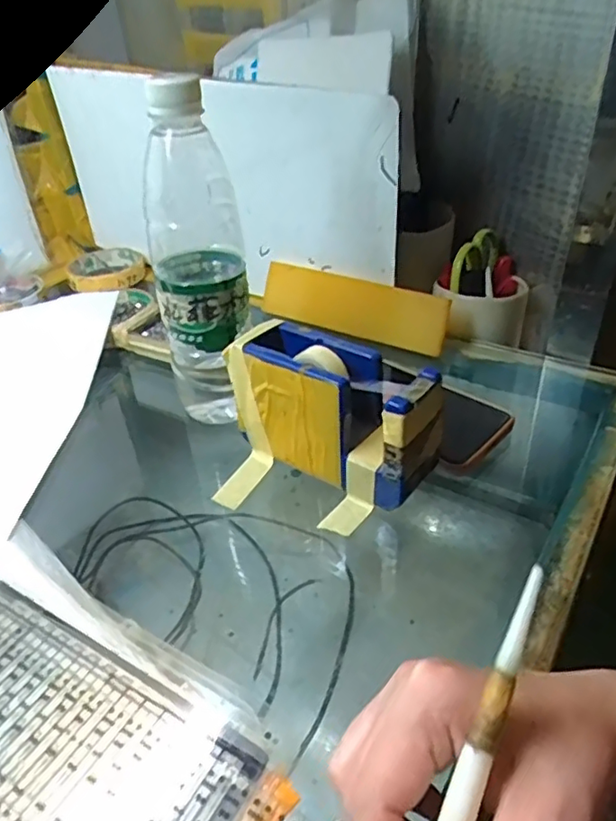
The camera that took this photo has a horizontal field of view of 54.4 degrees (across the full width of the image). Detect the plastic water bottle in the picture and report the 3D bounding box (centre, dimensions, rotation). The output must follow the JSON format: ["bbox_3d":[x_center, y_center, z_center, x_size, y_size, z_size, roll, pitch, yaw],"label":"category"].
[{"bbox_3d":[-0.072,-0.097,0.405,0.060,0.220,0.073,-8,36,-4],"label":"plastic water bottle"}]

